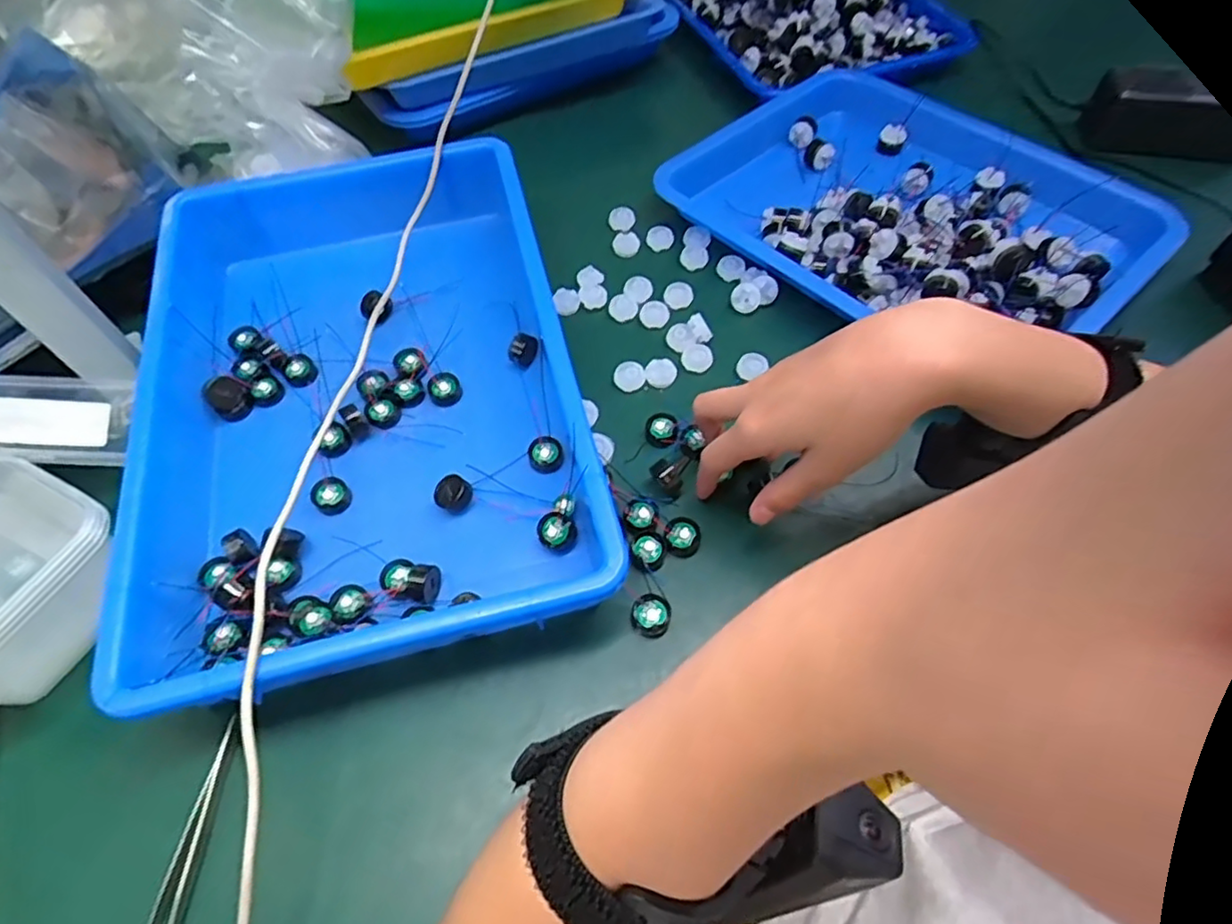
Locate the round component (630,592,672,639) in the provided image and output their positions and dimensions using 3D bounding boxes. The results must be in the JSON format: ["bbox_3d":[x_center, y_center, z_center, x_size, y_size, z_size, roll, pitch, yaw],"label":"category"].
[{"bbox_3d":[0.019,0.083,0.353,0.020,0.009,0.022,-1,58,1],"label":"round component"}]

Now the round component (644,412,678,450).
[{"bbox_3d":[0.029,-0.022,0.418,0.020,0.010,0.024,4,58,4],"label":"round component"}]

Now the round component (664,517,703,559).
[{"bbox_3d":[0.039,0.044,0.378,0.021,0.011,0.021,-1,58,1],"label":"round component"}]

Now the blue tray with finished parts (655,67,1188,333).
[{"bbox_3d":[0.222,-0.200,0.503,0.335,0.045,0.260,40,67,23],"label":"blue tray with finished parts"}]

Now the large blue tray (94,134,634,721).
[{"bbox_3d":[-0.149,-0.053,0.409,0.253,0.066,0.363,-13,58,-6],"label":"large blue tray"}]

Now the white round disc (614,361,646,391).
[{"bbox_3d":[0.009,-0.059,0.442,0.021,0.007,0.019,-13,58,-6],"label":"white round disc"}]

